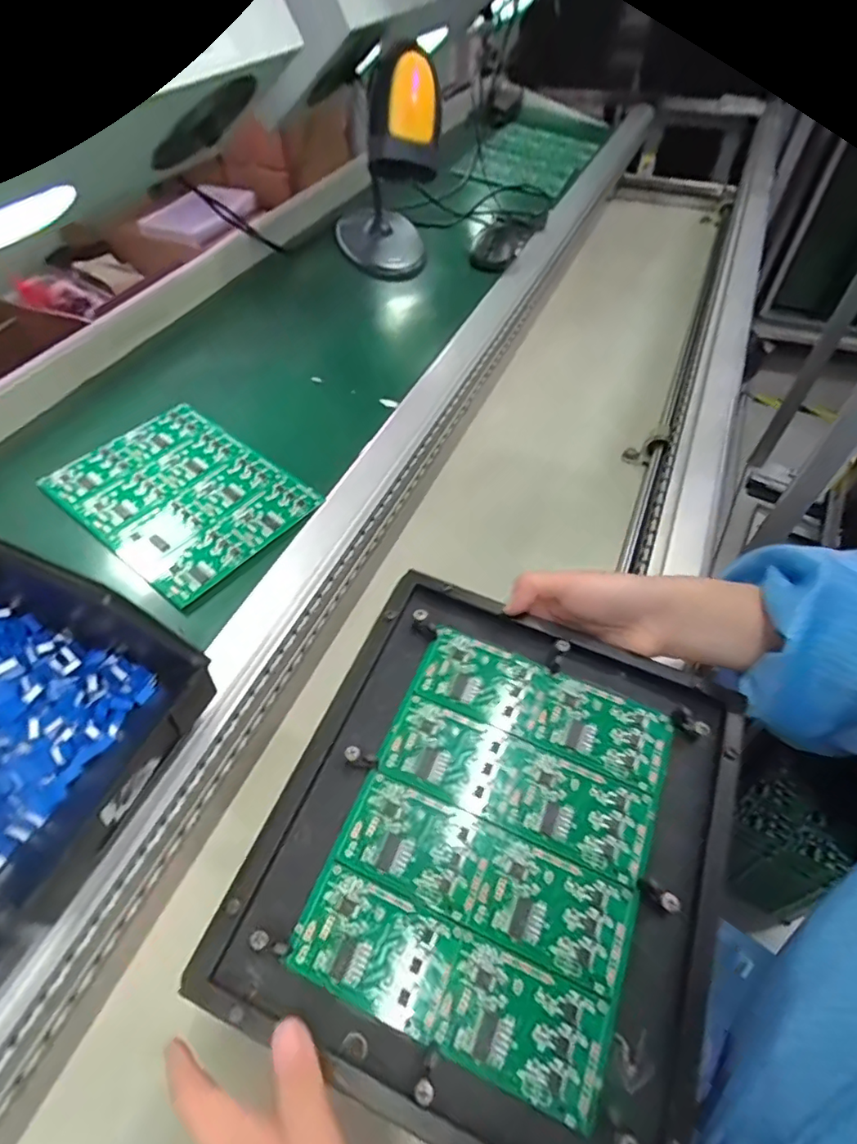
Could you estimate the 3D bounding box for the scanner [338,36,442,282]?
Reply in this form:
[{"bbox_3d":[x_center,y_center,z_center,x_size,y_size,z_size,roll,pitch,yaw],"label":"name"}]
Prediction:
[{"bbox_3d":[-0.058,-0.495,0.688,0.118,0.250,0.258,-12,52,-8],"label":"scanner"}]

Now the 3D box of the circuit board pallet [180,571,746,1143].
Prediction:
[{"bbox_3d":[0.039,0.138,0.305,0.228,0.040,0.251,18,55,16],"label":"circuit board pallet"}]

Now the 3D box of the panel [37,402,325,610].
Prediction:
[{"bbox_3d":[-0.220,-0.071,0.494,0.197,0.004,0.153,33,58,19],"label":"panel"}]

